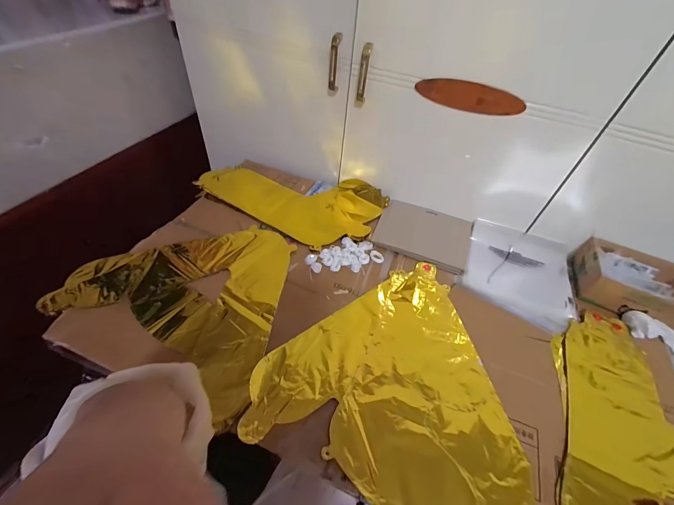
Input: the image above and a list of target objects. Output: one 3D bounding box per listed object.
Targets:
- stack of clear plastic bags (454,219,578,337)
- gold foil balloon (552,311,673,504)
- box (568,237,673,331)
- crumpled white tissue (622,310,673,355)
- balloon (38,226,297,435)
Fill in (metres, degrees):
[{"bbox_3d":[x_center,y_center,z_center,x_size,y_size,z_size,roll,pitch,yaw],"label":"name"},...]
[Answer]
[{"bbox_3d":[0.377,0.037,0.655,0.210,0.032,0.221,22,50,13],"label":"stack of clear plastic bags"},{"bbox_3d":[0.450,0.288,0.469,0.234,0.043,0.421,21,55,12],"label":"gold foil balloon"},{"bbox_3d":[0.588,0.059,0.626,0.202,0.067,0.140,28,51,17],"label":"box"},{"bbox_3d":[0.594,0.148,0.583,0.120,0.033,0.044,29,49,1],"label":"crumpled white tissue"},{"bbox_3d":[-0.234,0.056,0.561,0.372,0.013,0.315,25,50,17],"label":"balloon"}]

